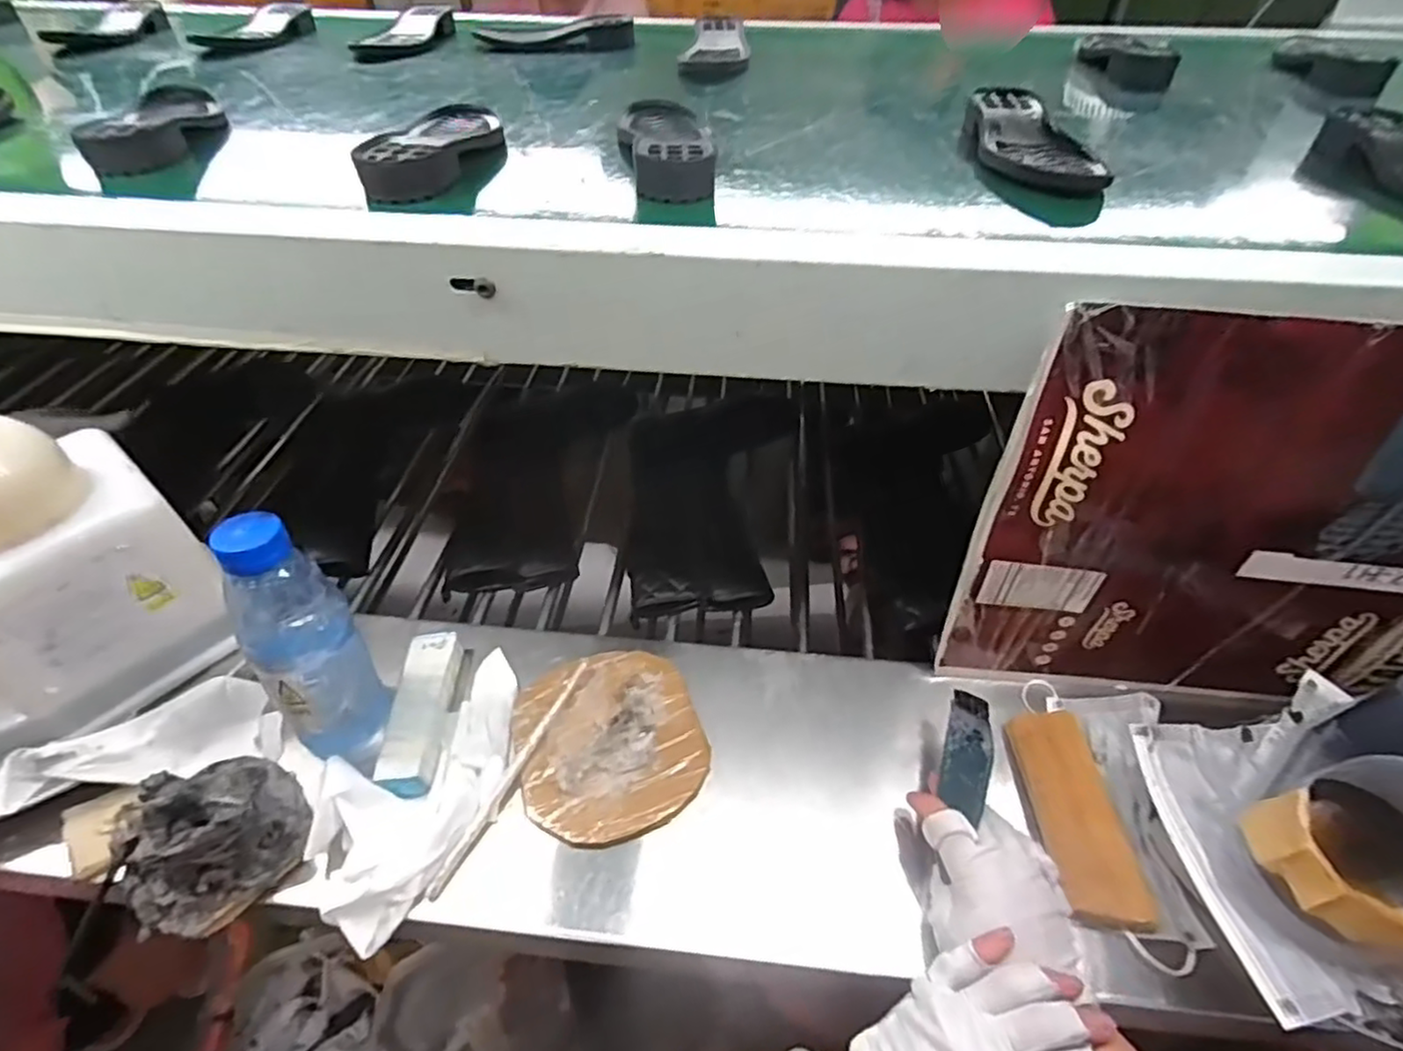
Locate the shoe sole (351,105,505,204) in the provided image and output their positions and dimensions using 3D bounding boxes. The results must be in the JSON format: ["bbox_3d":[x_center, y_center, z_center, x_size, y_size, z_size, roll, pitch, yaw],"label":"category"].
[{"bbox_3d":[-0.202,-0.302,0.528,0.070,0.028,0.196,-1,45,-1],"label":"shoe sole"}]

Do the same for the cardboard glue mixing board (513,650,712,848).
[{"bbox_3d":[-0.071,0.166,0.532,0.140,0.018,0.150,-15,47,-15],"label":"cardboard glue mixing board"}]

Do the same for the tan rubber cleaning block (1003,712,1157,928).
[{"bbox_3d":[0.269,0.208,0.487,0.051,0.034,0.143,-1,45,-1],"label":"tan rubber cleaning block"}]

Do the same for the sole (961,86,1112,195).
[{"bbox_3d":[0.257,-0.316,0.548,0.070,0.030,0.187,-2,45,-3],"label":"sole"}]

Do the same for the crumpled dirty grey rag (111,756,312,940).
[{"bbox_3d":[-0.325,0.197,0.441,0.094,0.056,0.110,21,48,20],"label":"crumpled dirty grey rag"}]

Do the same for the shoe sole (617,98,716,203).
[{"bbox_3d":[-0.028,-0.301,0.530,0.069,0.026,0.205,-5,45,-5],"label":"shoe sole"}]

